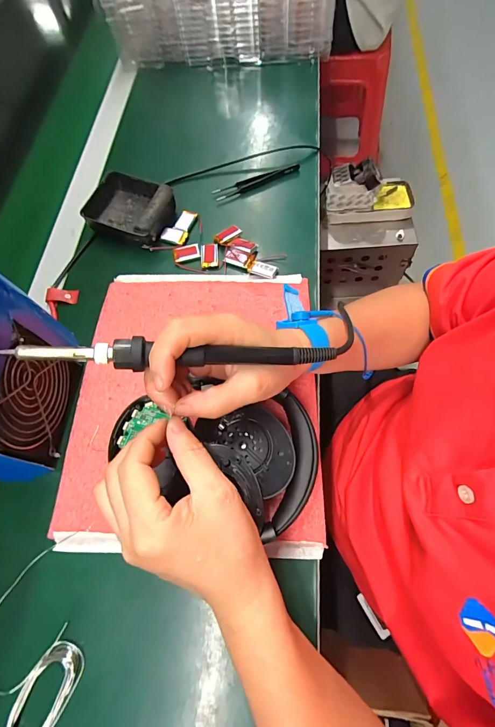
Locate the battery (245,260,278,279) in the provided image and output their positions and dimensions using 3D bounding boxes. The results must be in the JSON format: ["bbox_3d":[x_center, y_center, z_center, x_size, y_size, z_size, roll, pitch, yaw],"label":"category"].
[{"bbox_3d":[0.015,-0.108,0.410,0.038,0.005,0.019,19,70,13],"label":"battery"}]

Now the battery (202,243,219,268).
[{"bbox_3d":[-0.044,-0.128,0.423,0.019,0.005,0.032,-5,67,3],"label":"battery"}]

